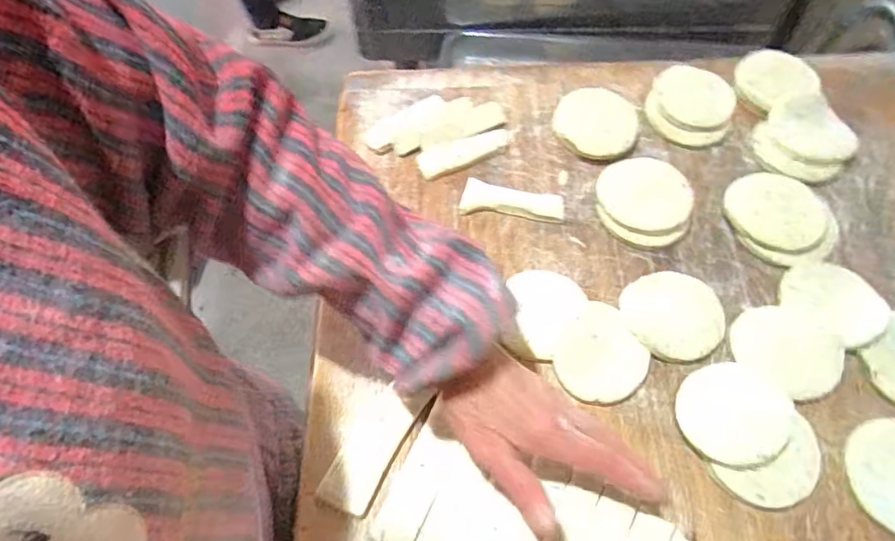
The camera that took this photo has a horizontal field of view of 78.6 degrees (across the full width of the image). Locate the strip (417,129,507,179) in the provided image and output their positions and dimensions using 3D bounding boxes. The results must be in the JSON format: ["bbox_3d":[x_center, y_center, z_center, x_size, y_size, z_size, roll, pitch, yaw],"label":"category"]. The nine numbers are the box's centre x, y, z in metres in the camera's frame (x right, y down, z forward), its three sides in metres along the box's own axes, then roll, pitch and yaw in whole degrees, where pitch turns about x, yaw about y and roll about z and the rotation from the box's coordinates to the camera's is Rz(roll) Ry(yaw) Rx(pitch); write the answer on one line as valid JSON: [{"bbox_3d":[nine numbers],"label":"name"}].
[{"bbox_3d":[0.016,-0.113,0.520,0.092,0.014,0.029,-22,63,-10],"label":"strip"}]

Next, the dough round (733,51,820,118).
[{"bbox_3d":[0.322,-0.188,0.546,0.069,0.025,0.065,-1,61,1],"label":"dough round"}]

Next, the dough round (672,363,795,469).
[{"bbox_3d":[0.204,0.102,0.393,0.070,0.008,0.072,-8,64,16],"label":"dough round"}]

